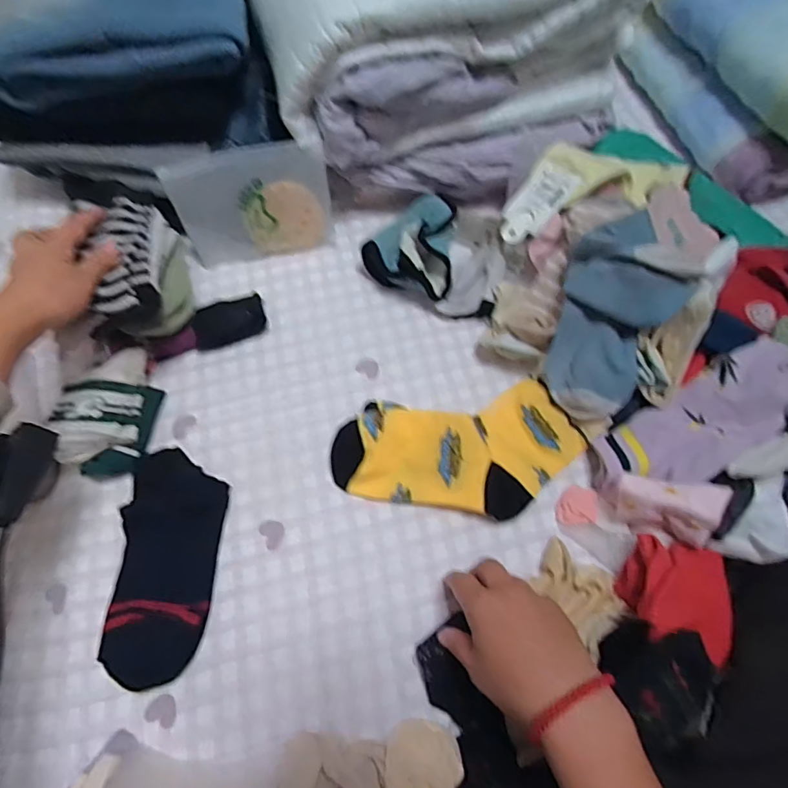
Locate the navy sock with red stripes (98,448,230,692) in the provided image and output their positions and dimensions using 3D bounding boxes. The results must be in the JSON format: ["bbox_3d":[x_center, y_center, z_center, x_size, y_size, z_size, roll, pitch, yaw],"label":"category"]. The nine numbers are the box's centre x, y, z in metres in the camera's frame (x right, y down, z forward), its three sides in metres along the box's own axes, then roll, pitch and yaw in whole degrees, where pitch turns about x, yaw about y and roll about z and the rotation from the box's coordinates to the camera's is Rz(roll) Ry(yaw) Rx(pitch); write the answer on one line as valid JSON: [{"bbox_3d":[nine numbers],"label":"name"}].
[{"bbox_3d":[-0.193,0.140,0.433,0.080,0.025,0.182,1,63,2],"label":"navy sock with red stripes"}]

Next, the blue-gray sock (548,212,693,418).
[{"bbox_3d":[0.191,-0.064,0.451,0.089,0.037,0.174,13,102,8],"label":"blue-gray sock"}]

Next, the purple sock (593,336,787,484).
[{"bbox_3d":[0.268,0.026,0.443,0.178,0.029,0.075,-33,66,4],"label":"purple sock"}]

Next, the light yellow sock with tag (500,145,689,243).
[{"bbox_3d":[0.206,-0.222,0.531,0.213,0.045,0.078,-17,64,-7],"label":"light yellow sock with tag"}]

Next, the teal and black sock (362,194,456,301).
[{"bbox_3d":[0.037,-0.165,0.567,0.101,0.056,0.124,29,68,15],"label":"teal and black sock"}]

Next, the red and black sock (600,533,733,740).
[{"bbox_3d":[0.208,0.179,0.391,0.078,0.049,0.137,20,65,11],"label":"red and black sock"}]

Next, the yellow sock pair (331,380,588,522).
[{"bbox_3d":[0.059,0.052,0.467,0.222,0.039,0.114,-6,63,-2],"label":"yellow sock pair"}]

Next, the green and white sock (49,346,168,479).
[{"bbox_3d":[-0.271,0.018,0.486,0.086,0.040,0.114,-2,63,0],"label":"green and white sock"}]

